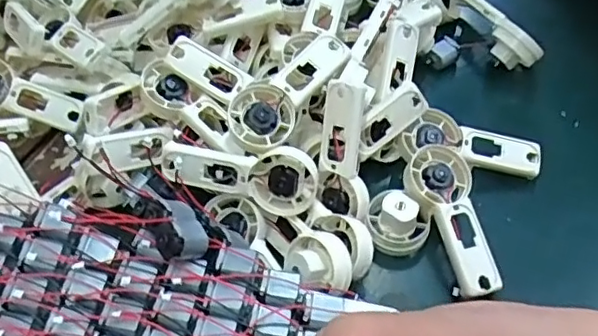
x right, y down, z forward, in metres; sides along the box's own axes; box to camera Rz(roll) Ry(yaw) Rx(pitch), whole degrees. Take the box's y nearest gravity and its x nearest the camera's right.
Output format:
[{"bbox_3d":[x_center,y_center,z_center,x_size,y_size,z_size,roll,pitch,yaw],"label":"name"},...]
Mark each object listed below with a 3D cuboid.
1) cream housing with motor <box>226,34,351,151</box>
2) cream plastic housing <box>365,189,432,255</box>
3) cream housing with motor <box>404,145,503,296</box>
[{"bbox_3d":[-0.008,-0.049,0.370,0.040,0.024,0.090,37,73,4],"label":"cream housing with motor"},{"bbox_3d":[0.060,0.033,0.362,0.037,0.027,0.033,19,56,17],"label":"cream plastic housing"},{"bbox_3d":[0.094,0.030,0.358,0.041,0.017,0.093,-12,66,-6],"label":"cream housing with motor"}]

